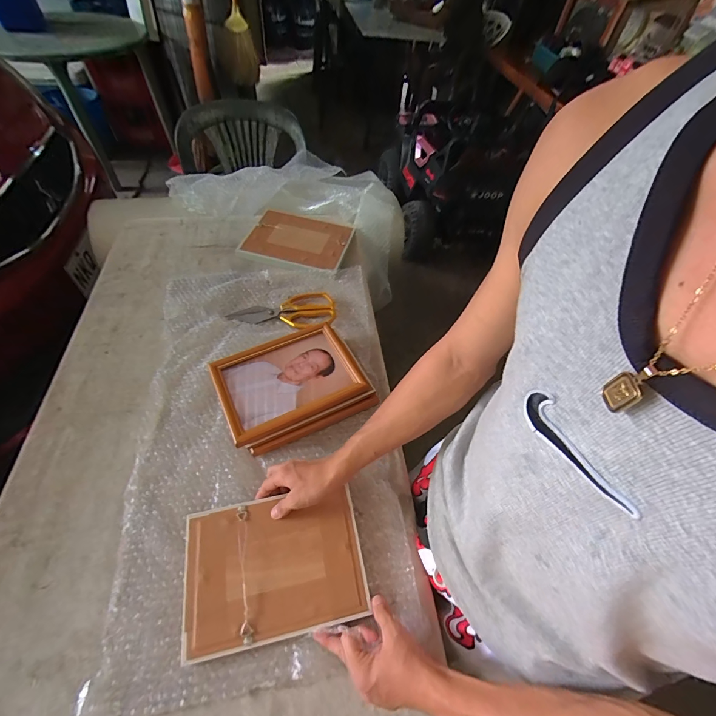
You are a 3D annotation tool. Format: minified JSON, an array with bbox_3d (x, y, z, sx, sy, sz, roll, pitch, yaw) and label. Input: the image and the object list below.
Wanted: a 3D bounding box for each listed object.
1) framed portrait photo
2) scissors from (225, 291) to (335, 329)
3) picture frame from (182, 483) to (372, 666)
[{"bbox_3d":[-0.117,0.033,0.593,0.231,0.017,0.161,-21,59,-20],"label":"framed portrait photo"},{"bbox_3d":[-0.156,-0.094,0.720,0.211,0.008,0.095,-15,58,-13],"label":"scissors"},{"bbox_3d":[-0.111,0.274,0.462,0.228,0.010,0.161,-9,57,-8],"label":"picture frame"}]

